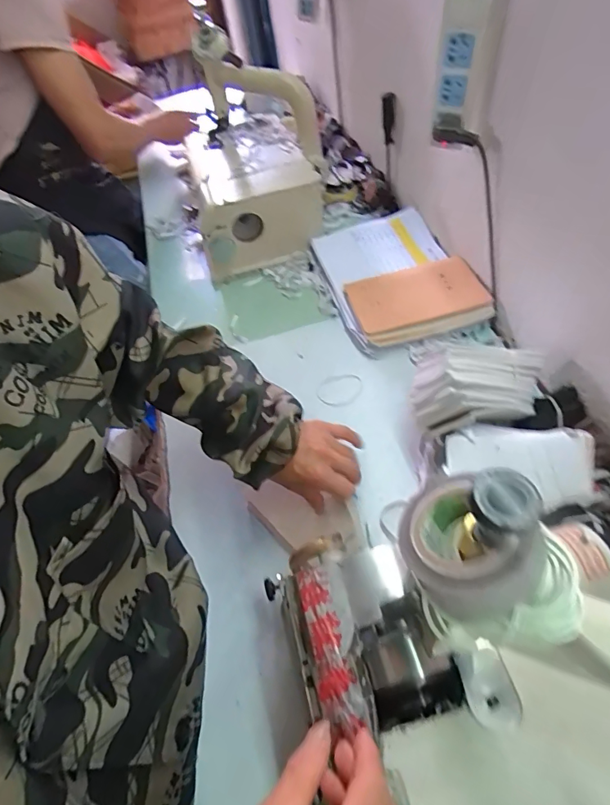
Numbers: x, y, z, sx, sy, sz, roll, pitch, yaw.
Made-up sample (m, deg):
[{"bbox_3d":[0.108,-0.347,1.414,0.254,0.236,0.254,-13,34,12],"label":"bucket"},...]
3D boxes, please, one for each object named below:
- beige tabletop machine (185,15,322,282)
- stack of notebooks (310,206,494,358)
[{"bbox_3d":[-0.096,-0.468,0.833,0.250,0.266,0.309,-12,53,-5],"label":"beige tabletop machine"},{"bbox_3d":[0.152,-0.226,0.774,0.212,0.058,0.314,-13,53,-6],"label":"stack of notebooks"}]

